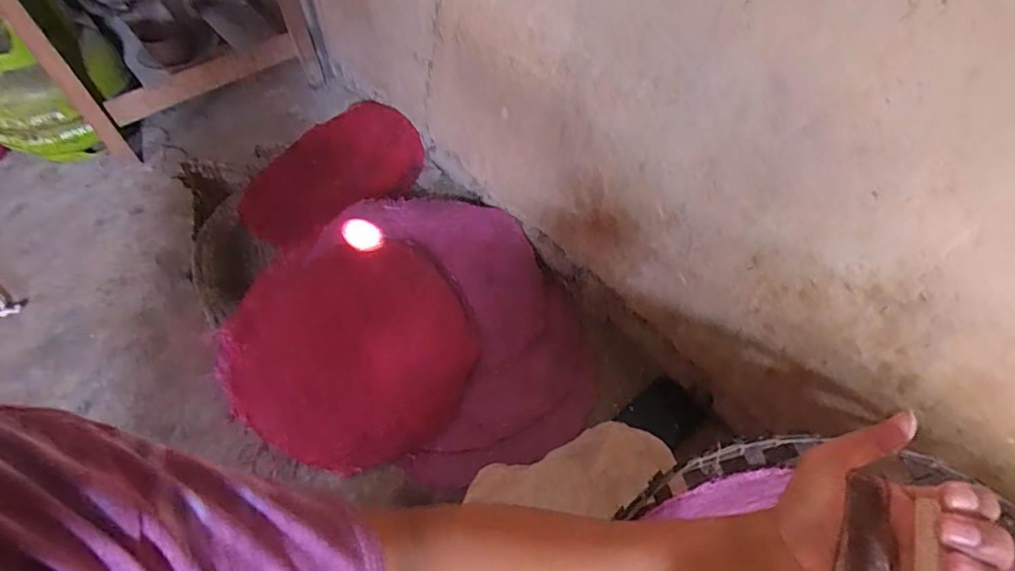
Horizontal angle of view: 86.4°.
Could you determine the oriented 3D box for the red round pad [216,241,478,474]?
[{"bbox_3d":[-0.236,0.100,0.818,0.351,0.057,0.354,-1,54,1],"label":"red round pad"}]

